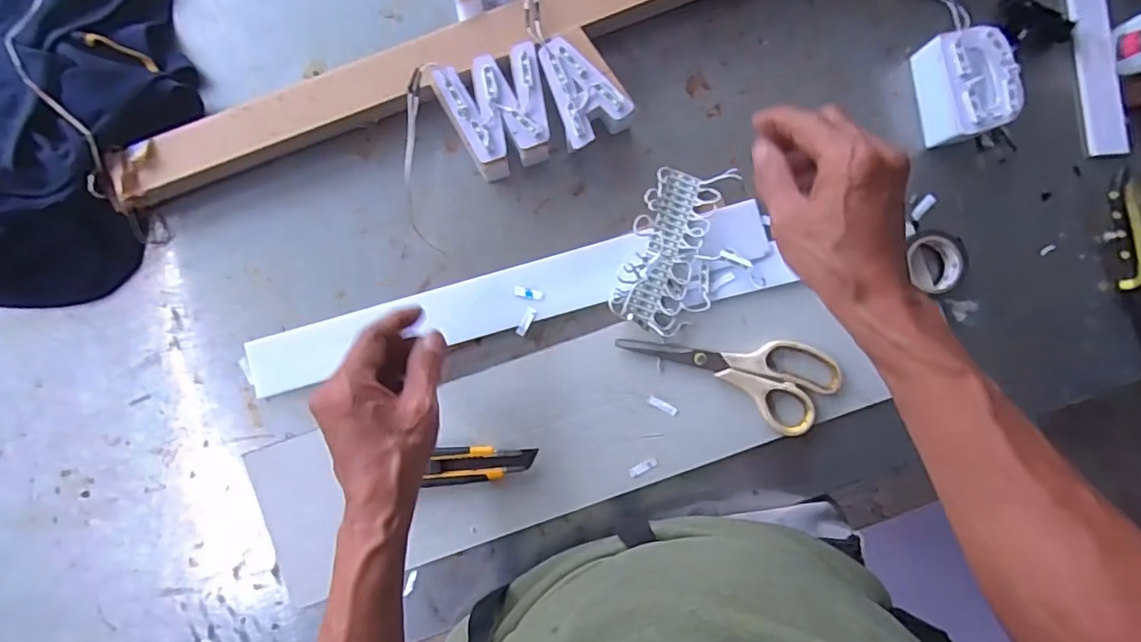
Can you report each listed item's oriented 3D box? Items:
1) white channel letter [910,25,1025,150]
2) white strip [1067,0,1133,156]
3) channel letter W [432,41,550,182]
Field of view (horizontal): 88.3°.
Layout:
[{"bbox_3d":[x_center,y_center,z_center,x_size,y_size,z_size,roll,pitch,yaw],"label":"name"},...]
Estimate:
[{"bbox_3d":[0.329,-0.195,0.492,0.055,0.049,0.086,-12,89,-1],"label":"white channel letter"},{"bbox_3d":[0.454,-0.275,0.515,0.031,0.004,0.259,-10,91,14],"label":"white strip"},{"bbox_3d":[-0.058,-0.168,0.488,0.081,0.049,0.085,-19,91,-1],"label":"channel letter W"}]

